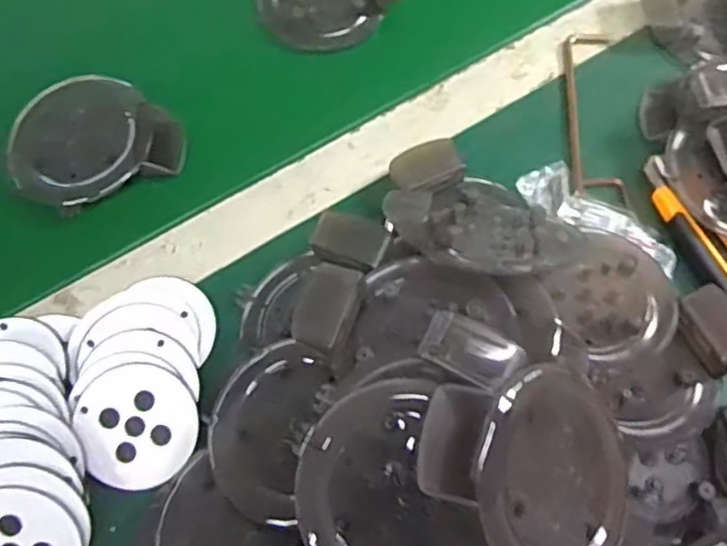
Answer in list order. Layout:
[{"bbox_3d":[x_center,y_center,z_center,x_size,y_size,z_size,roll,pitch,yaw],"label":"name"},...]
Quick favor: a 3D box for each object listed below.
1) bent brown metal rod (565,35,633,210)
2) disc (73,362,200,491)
[{"bbox_3d":[0.150,-0.103,0.417,0.033,0.006,0.136,4,68,0],"label":"bent brown metal rod"},{"bbox_3d":[-0.114,0.076,0.325,0.055,0.011,0.061,-22,71,-10],"label":"disc"}]

